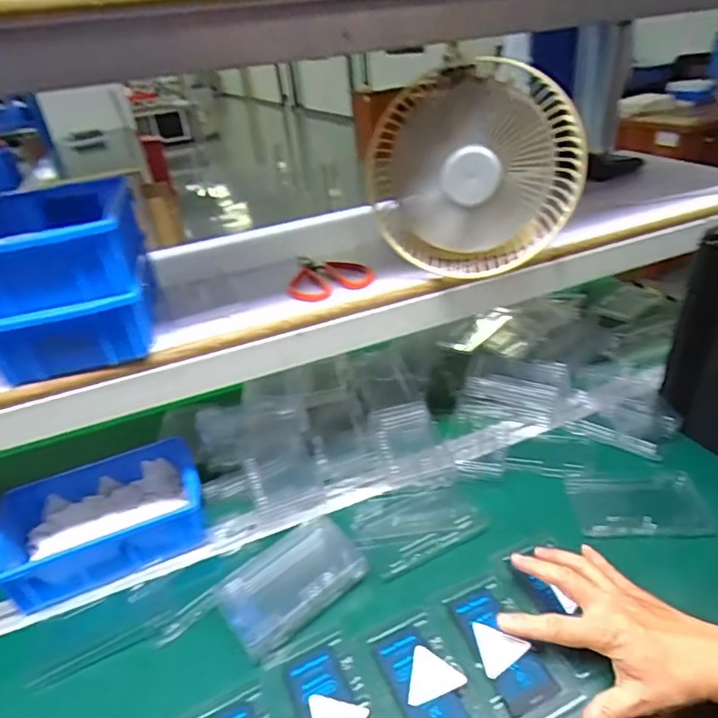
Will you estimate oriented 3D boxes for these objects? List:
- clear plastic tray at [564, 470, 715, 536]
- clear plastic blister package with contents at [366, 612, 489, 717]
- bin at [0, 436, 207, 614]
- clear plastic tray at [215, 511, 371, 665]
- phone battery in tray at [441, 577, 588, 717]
[{"bbox_3d":[0.297,0.153,0.560,0.128,0.010,0.087,-2,33,6],"label":"clear plastic tray"},{"bbox_3d":[0.054,0.268,0.420,0.070,0.005,0.117,-19,35,-20],"label":"clear plastic blister package with contents"},{"bbox_3d":[-0.280,0.173,0.577,0.208,0.058,0.144,-20,35,-20],"label":"bin"},{"bbox_3d":[-0.064,0.211,0.499,0.130,0.031,0.084,-32,41,-34],"label":"clear plastic tray"},{"bbox_3d":[0.125,0.245,0.445,0.070,0.006,0.120,-16,34,-15],"label":"phone battery in tray"}]

